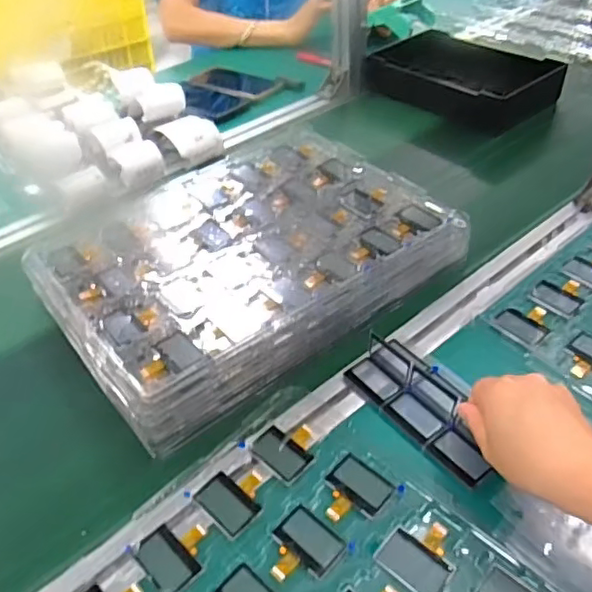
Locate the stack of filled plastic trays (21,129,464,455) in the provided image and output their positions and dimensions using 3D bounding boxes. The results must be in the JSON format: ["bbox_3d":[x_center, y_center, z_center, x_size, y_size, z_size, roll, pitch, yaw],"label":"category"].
[{"bbox_3d":[-0.052,-0.044,0.616,0.382,0.052,0.291,-31,48,-25],"label":"stack of filled plastic trays"}]

